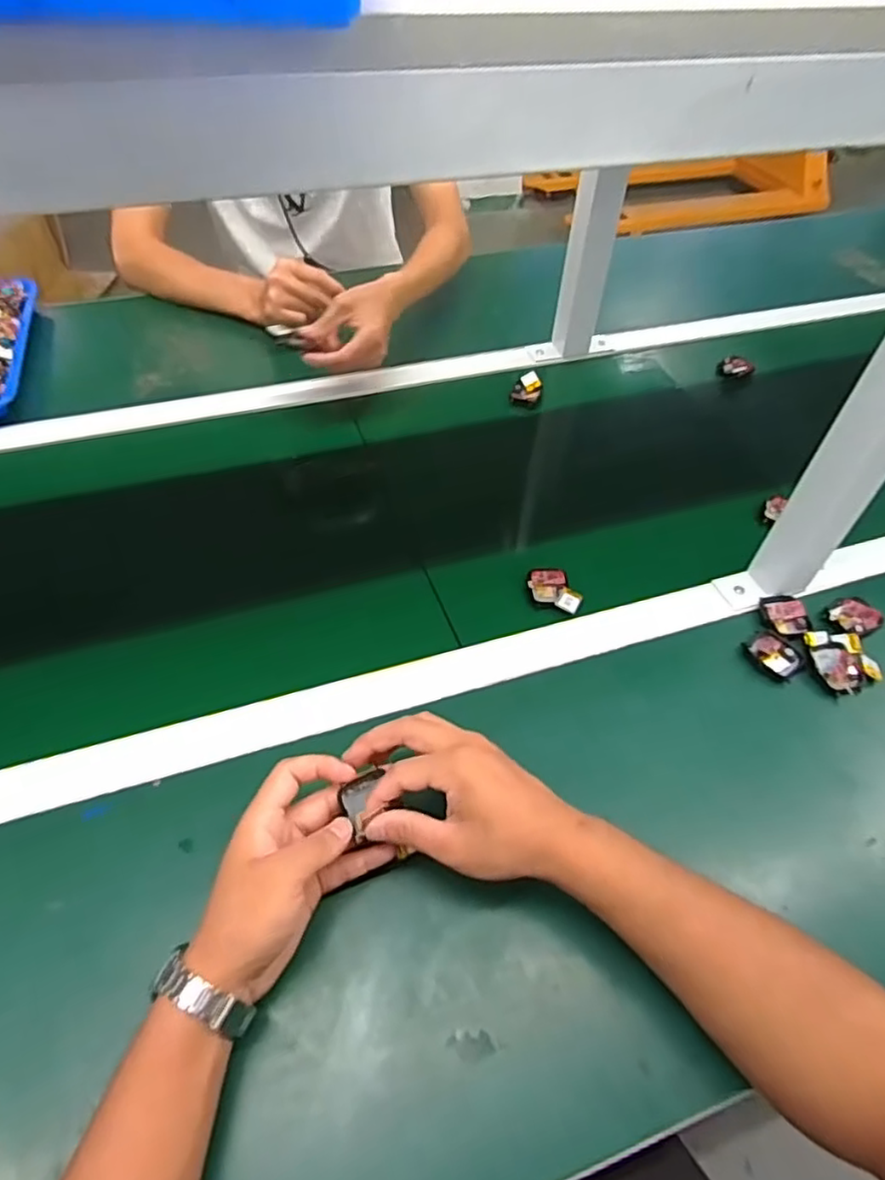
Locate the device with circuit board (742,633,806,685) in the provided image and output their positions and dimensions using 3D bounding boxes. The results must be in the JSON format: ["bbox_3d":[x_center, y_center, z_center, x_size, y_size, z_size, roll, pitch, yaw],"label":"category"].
[{"bbox_3d":[0.290,0.057,0.568,0.039,0.010,0.047,-23,55,-20],"label":"device with circuit board"}]

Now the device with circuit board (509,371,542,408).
[{"bbox_3d":[0.106,-0.250,0.812,0.034,0.021,0.044,11,51,7],"label":"device with circuit board"}]

